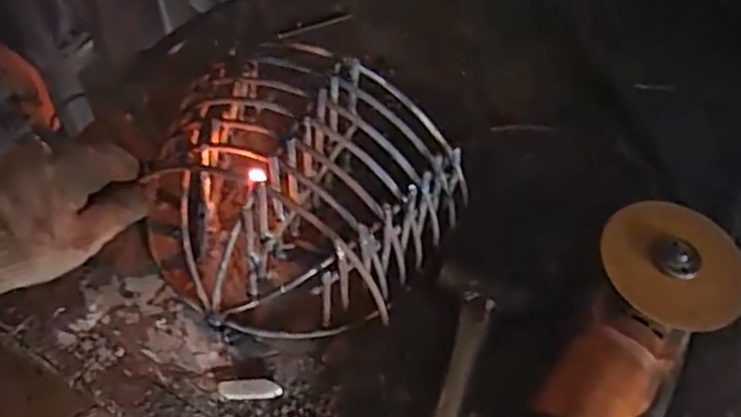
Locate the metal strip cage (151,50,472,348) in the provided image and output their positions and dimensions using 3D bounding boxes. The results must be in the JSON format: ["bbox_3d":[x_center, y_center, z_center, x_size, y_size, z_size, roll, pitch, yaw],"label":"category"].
[{"bbox_3d":[-0.055,-0.010,0.474,0.191,0.114,0.184,2,56,-3],"label":"metal strip cage"}]

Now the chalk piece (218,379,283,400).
[{"bbox_3d":[-0.081,0.123,0.446,0.041,0.005,0.014,-2,57,-6],"label":"chalk piece"}]

